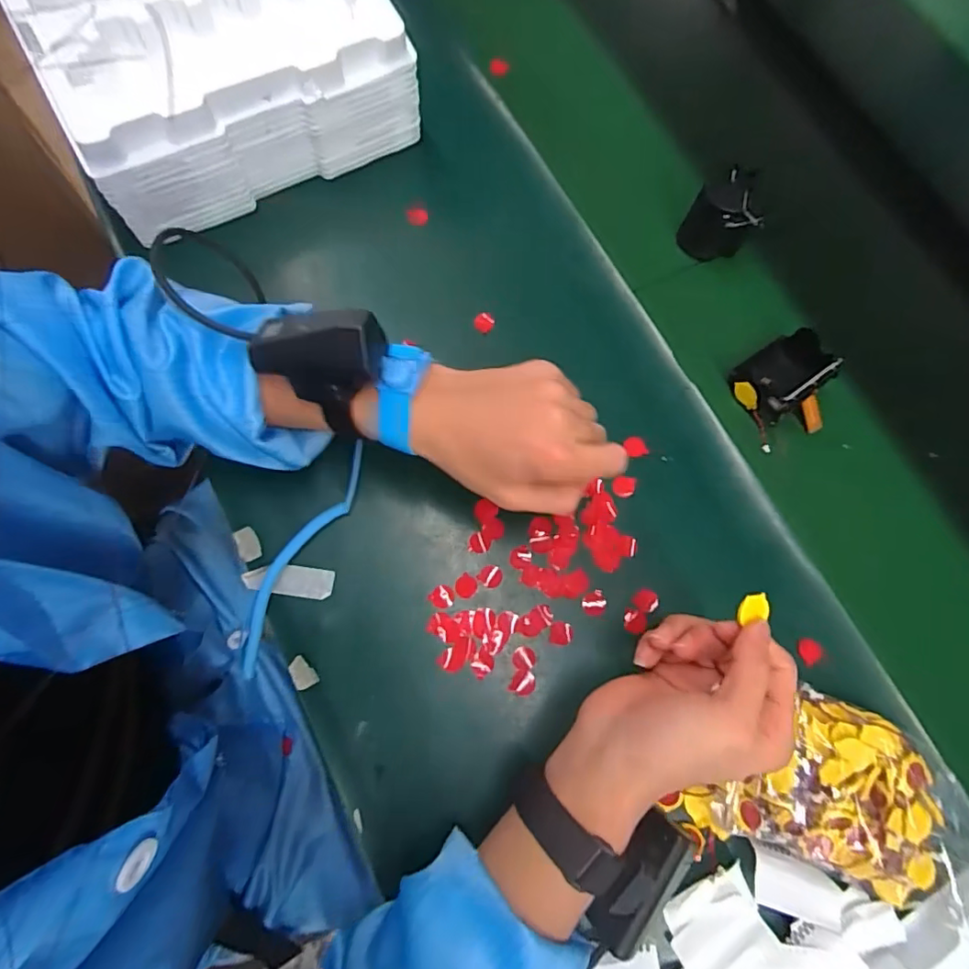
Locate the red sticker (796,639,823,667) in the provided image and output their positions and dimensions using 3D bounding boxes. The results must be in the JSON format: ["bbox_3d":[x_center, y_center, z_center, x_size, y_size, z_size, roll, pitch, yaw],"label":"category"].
[{"bbox_3d":[0.227,0.116,0.386,0.017,0.004,0.017,-37,76,-14],"label":"red sticker"}]

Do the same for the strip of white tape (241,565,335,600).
[{"bbox_3d":[-0.137,0.067,0.386,0.061,0.004,0.021,8,73,1],"label":"strip of white tape"}]

